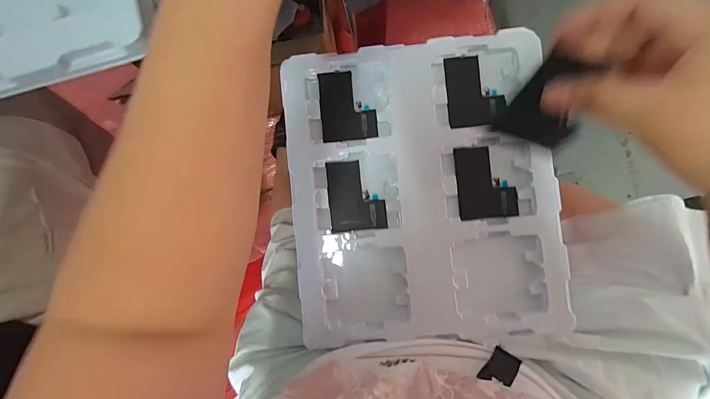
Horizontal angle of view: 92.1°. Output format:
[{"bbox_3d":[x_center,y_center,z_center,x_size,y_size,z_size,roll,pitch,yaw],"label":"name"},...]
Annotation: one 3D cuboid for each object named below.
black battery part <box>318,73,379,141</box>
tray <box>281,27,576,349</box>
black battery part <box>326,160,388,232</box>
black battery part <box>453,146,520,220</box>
[{"bbox_3d":[-0.008,-0.104,0.376,0.059,0.004,0.076,-6,87,3],"label":"black battery part"},{"bbox_3d":[0.069,-0.012,0.366,0.270,0.012,0.309,-6,87,3],"label":"tray"},{"bbox_3d":[0.001,-0.005,0.373,0.059,0.004,0.076,-6,87,3],"label":"black battery part"},{"bbox_3d":[0.140,-0.019,0.364,0.061,0.004,0.076,-5,87,3],"label":"black battery part"}]

